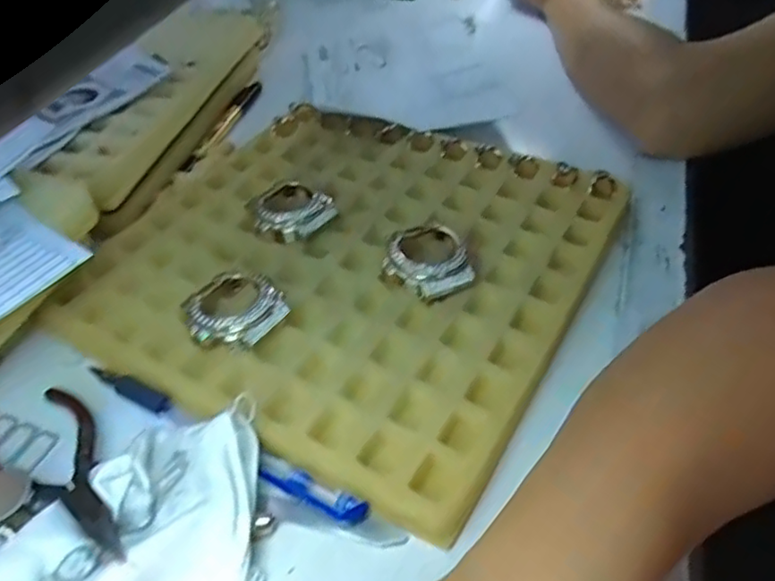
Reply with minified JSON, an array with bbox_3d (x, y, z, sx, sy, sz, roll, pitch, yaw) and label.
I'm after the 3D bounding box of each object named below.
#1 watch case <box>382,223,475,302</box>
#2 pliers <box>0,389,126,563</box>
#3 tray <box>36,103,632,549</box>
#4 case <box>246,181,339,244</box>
[{"bbox_3d":[0.020,-0.014,0.329,0.042,0.016,0.045,-13,44,-8],"label":"watch case"},{"bbox_3d":[-0.138,0.078,0.260,0.046,0.010,0.112,-36,41,-29],"label":"pliers"},{"bbox_3d":[-0.022,-0.025,0.352,0.253,0.022,0.243,22,50,22],"label":"tray"},{"bbox_3d":[-0.057,-0.049,0.372,0.046,0.016,0.051,-18,45,-13],"label":"case"}]

